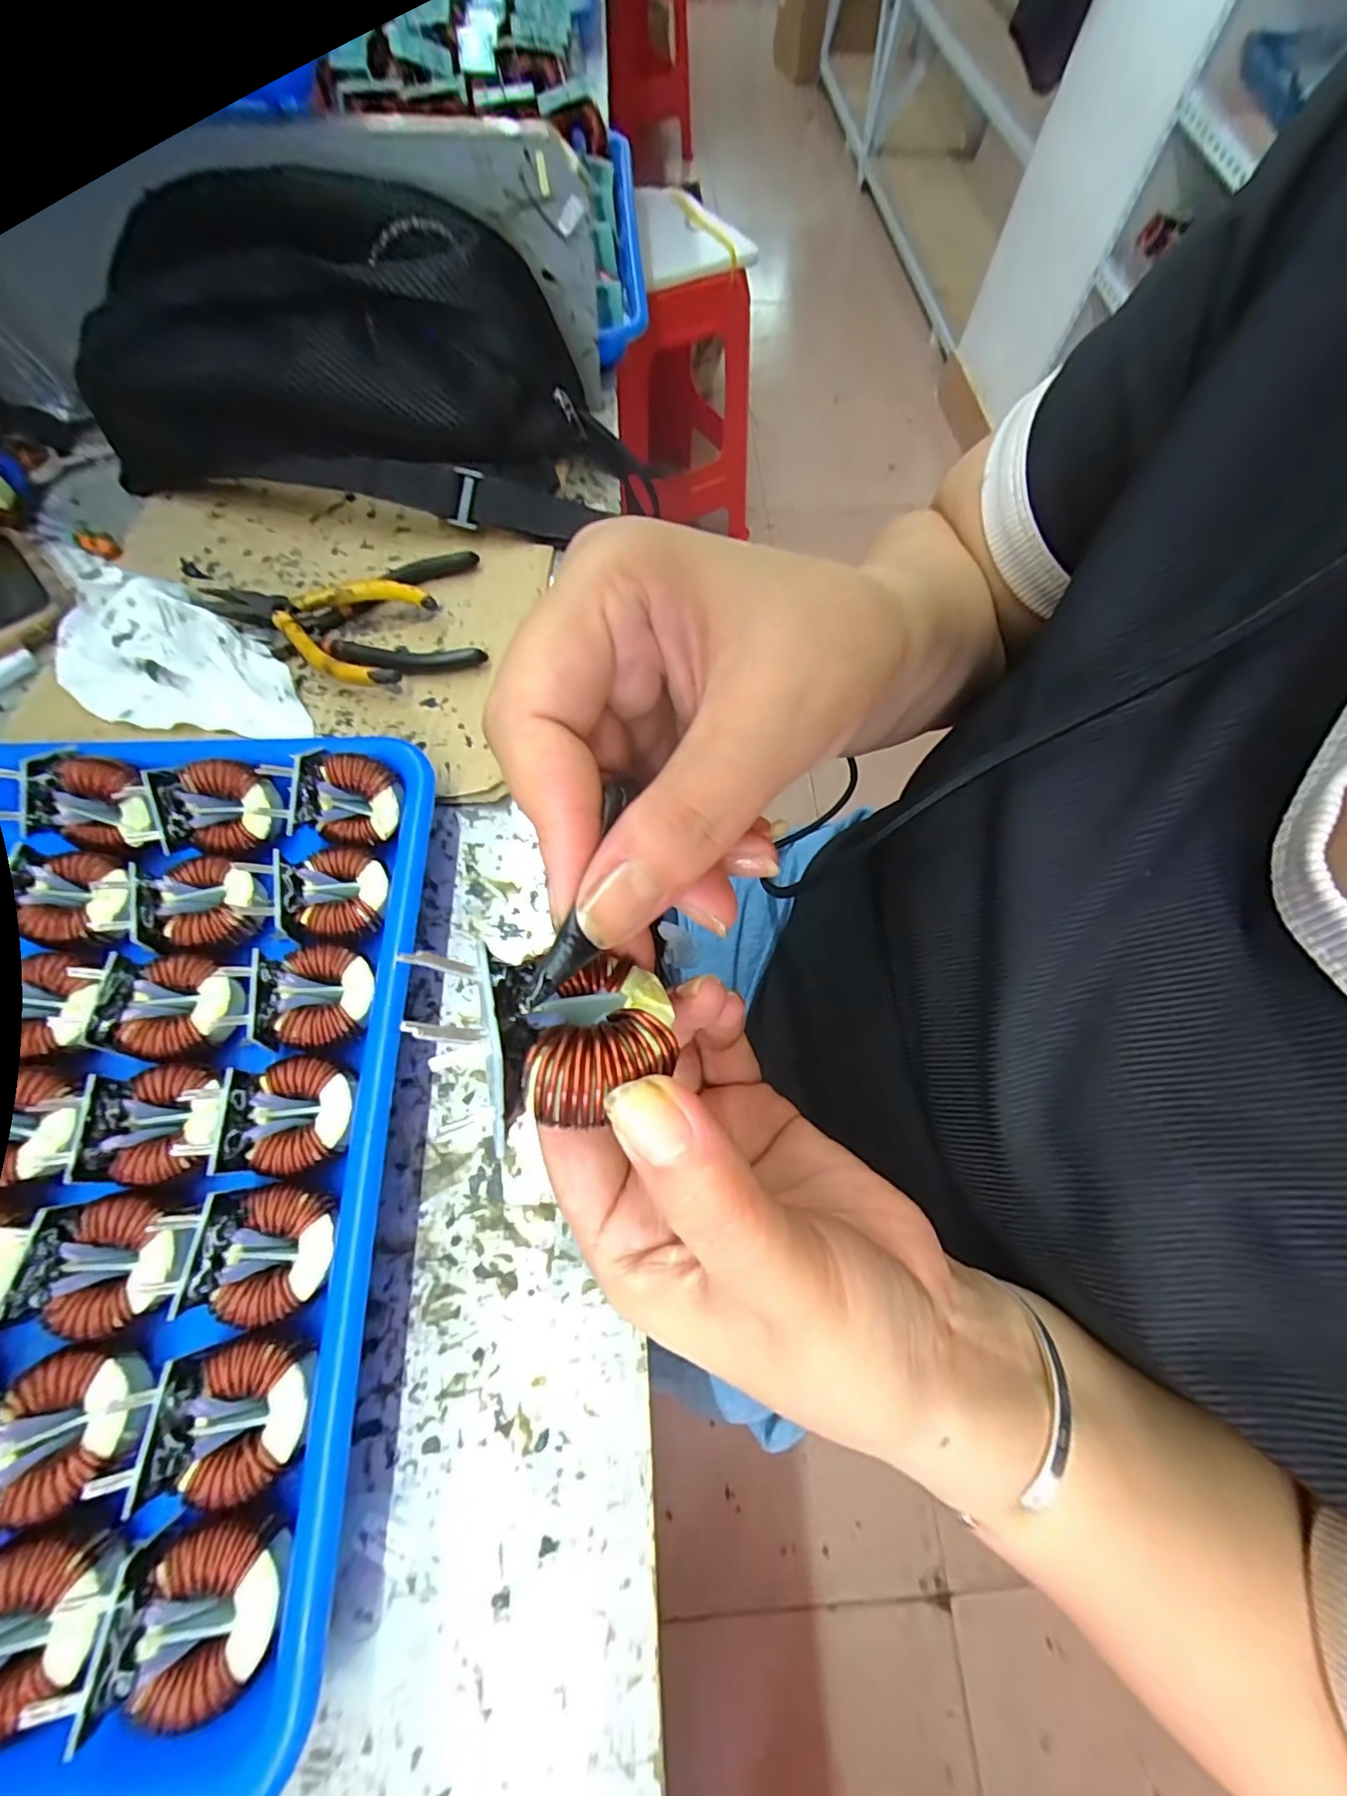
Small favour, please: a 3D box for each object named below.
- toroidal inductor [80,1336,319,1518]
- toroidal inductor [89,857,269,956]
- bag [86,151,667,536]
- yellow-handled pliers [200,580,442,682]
[{"bbox_3d":[-0.139,0.161,0.182,0.044,0.032,0.039,-4,68,-5],"label":"toroidal inductor"},{"bbox_3d":[-0.202,0.002,0.242,0.050,0.022,0.040,-9,68,-7],"label":"toroidal inductor"},{"bbox_3d":[-0.169,-0.315,0.335,0.311,0.097,0.138,12,67,2],"label":"bag"},{"bbox_3d":[-0.196,-0.147,0.315,0.121,0.020,0.063,13,67,2],"label":"yellow-handled pliers"}]

